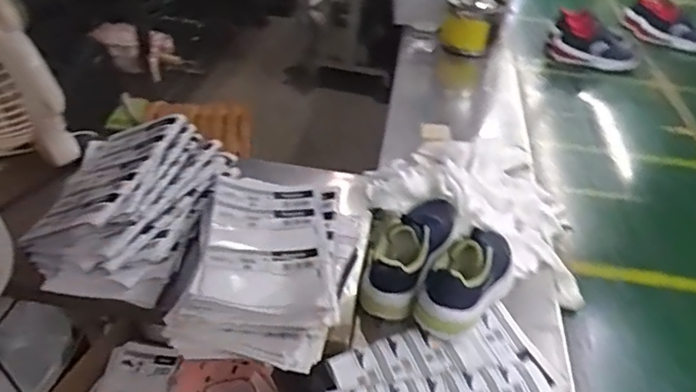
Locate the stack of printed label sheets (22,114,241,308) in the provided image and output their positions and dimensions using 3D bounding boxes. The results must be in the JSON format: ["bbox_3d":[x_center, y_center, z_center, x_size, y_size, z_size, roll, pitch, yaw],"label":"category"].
[{"bbox_3d":[-0.293,-0.006,0.762,0.225,0.078,0.294,8,40,5],"label":"stack of printed label sheets"}]

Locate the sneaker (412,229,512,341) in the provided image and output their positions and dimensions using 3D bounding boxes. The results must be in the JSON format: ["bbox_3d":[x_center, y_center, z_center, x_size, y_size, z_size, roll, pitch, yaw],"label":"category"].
[{"bbox_3d":[0.155,0.087,0.706,0.072,0.089,0.186,31,47,29],"label":"sneaker"}]

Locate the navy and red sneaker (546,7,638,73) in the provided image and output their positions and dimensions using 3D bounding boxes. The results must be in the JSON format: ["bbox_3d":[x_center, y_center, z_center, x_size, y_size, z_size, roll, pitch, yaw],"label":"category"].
[{"bbox_3d":[0.624,-0.395,1.458,0.219,0.095,0.128,15,41,13],"label":"navy and red sneaker"}]

